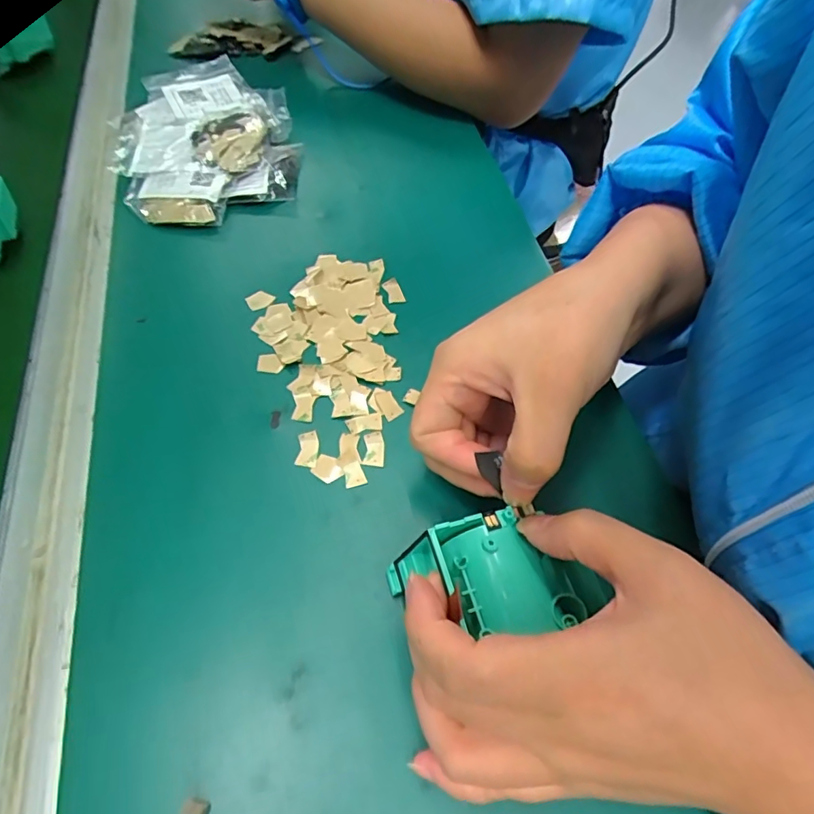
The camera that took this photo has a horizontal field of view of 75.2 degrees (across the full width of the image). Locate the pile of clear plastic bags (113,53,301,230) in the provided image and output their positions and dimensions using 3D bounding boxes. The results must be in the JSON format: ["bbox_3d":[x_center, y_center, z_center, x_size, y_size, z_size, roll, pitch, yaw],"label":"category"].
[{"bbox_3d":[-0.160,-0.221,0.421,0.135,0.023,0.199,-14,60,-13],"label":"pile of clear plastic bags"}]

